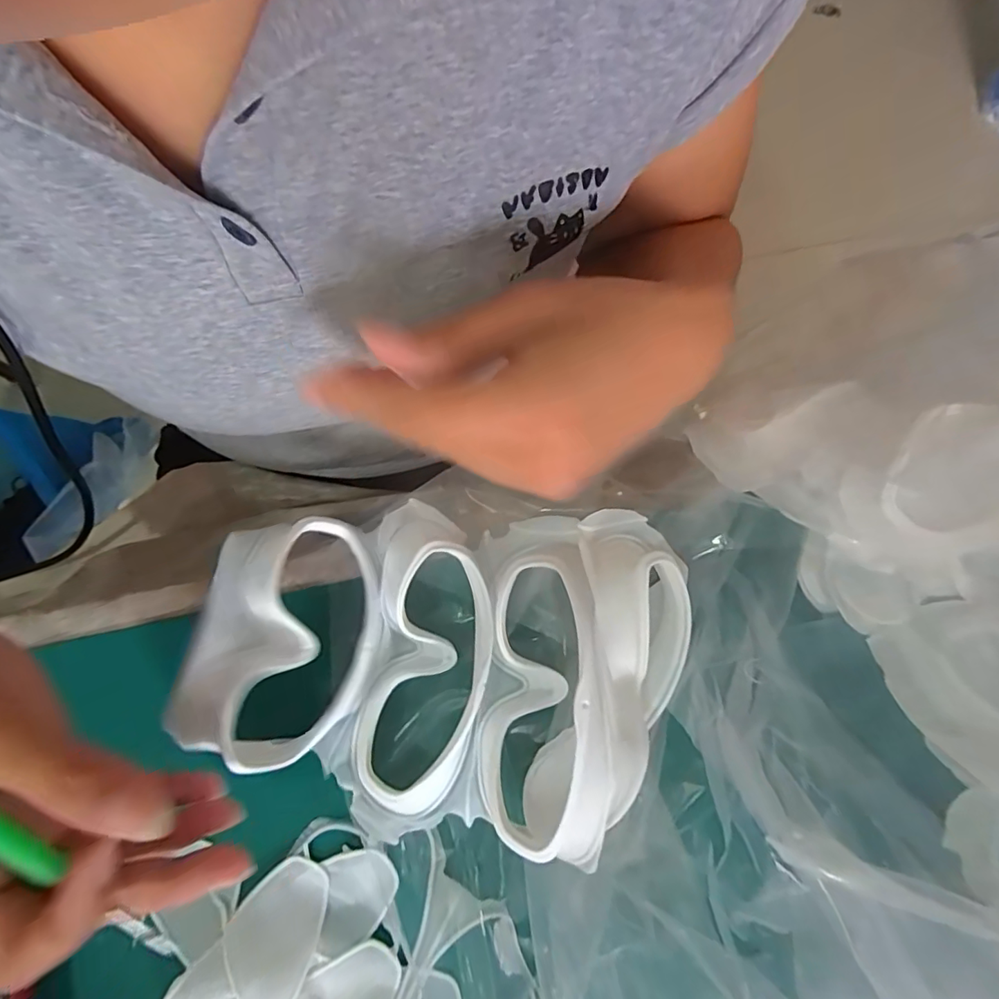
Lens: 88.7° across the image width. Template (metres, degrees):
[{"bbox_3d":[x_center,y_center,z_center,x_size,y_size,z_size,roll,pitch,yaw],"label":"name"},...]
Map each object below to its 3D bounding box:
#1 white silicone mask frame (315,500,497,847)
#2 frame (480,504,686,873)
[{"bbox_3d":[-0.046,0.087,0.269,0.083,0.036,0.167,4,75,-1],"label":"white silicone mask frame"},{"bbox_3d":[0.042,0.080,0.243,0.101,0.060,0.151,2,75,-1],"label":"frame"}]

